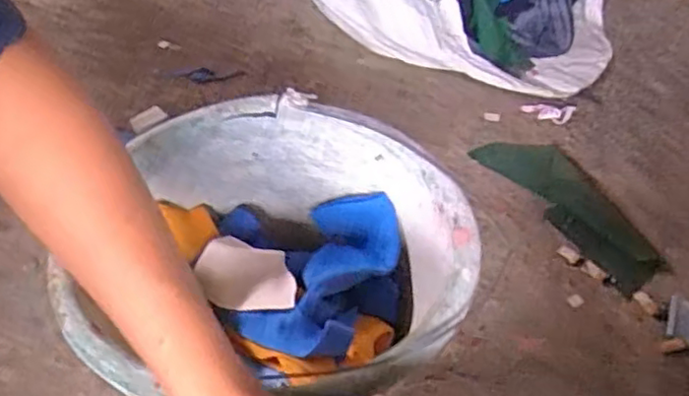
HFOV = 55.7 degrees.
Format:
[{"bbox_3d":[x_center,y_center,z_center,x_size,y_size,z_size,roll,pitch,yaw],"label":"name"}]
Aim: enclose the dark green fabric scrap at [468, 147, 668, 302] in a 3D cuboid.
[{"bbox_3d":[0.223,0.004,0.636,0.081,0.009,0.203,-25,52,-22],"label":"dark green fabric scrap"}]

